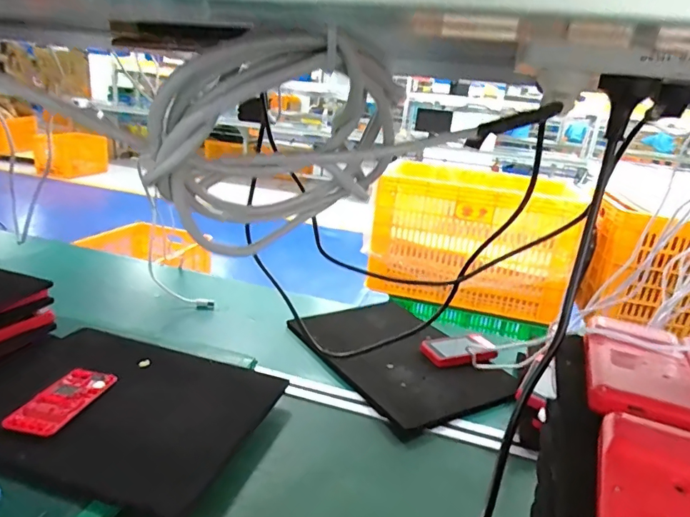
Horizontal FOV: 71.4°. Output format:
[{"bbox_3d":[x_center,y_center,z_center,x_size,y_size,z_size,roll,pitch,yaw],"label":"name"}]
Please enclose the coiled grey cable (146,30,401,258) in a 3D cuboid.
[{"bbox_3d":[-0.032,-0.056,0.267,0.152,0.135,0.031,20,40,-61],"label":"coiled grey cable"}]

